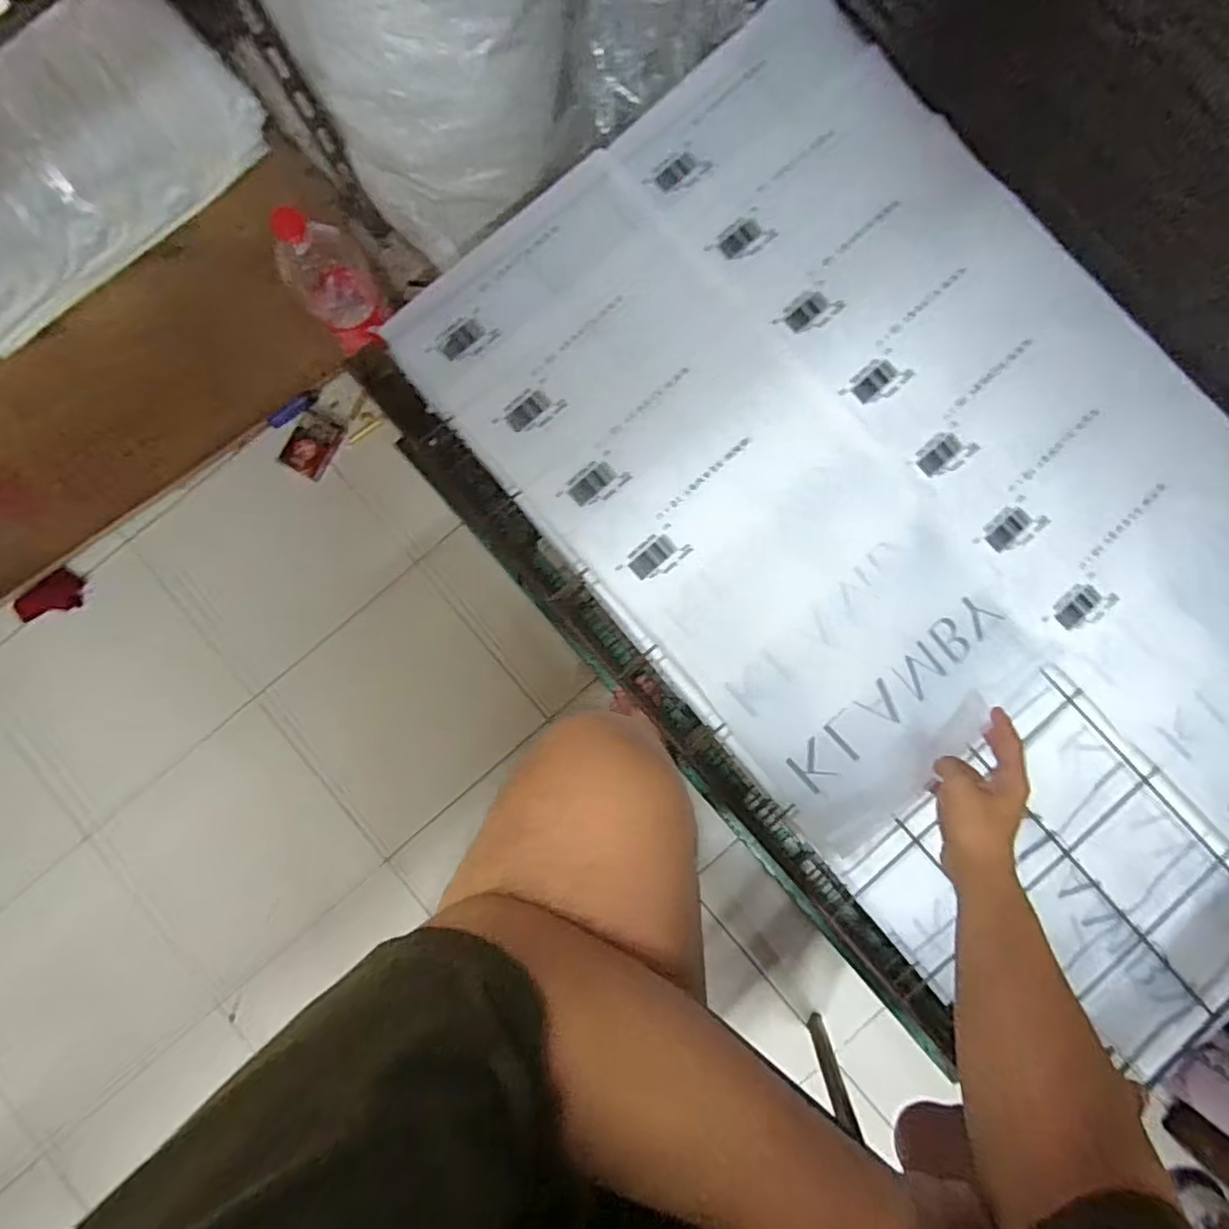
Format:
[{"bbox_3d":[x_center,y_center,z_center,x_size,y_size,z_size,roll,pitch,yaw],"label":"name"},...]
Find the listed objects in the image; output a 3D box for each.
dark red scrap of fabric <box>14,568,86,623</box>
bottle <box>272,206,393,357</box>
[{"bbox_3d":[-0.804,-0.023,0.893,0.090,0.011,0.054,-39,96,-14],"label":"dark red scrap of fabric"},{"bbox_3d":[-0.330,-0.387,0.708,0.069,0.175,0.081,44,88,3],"label":"bottle"}]

